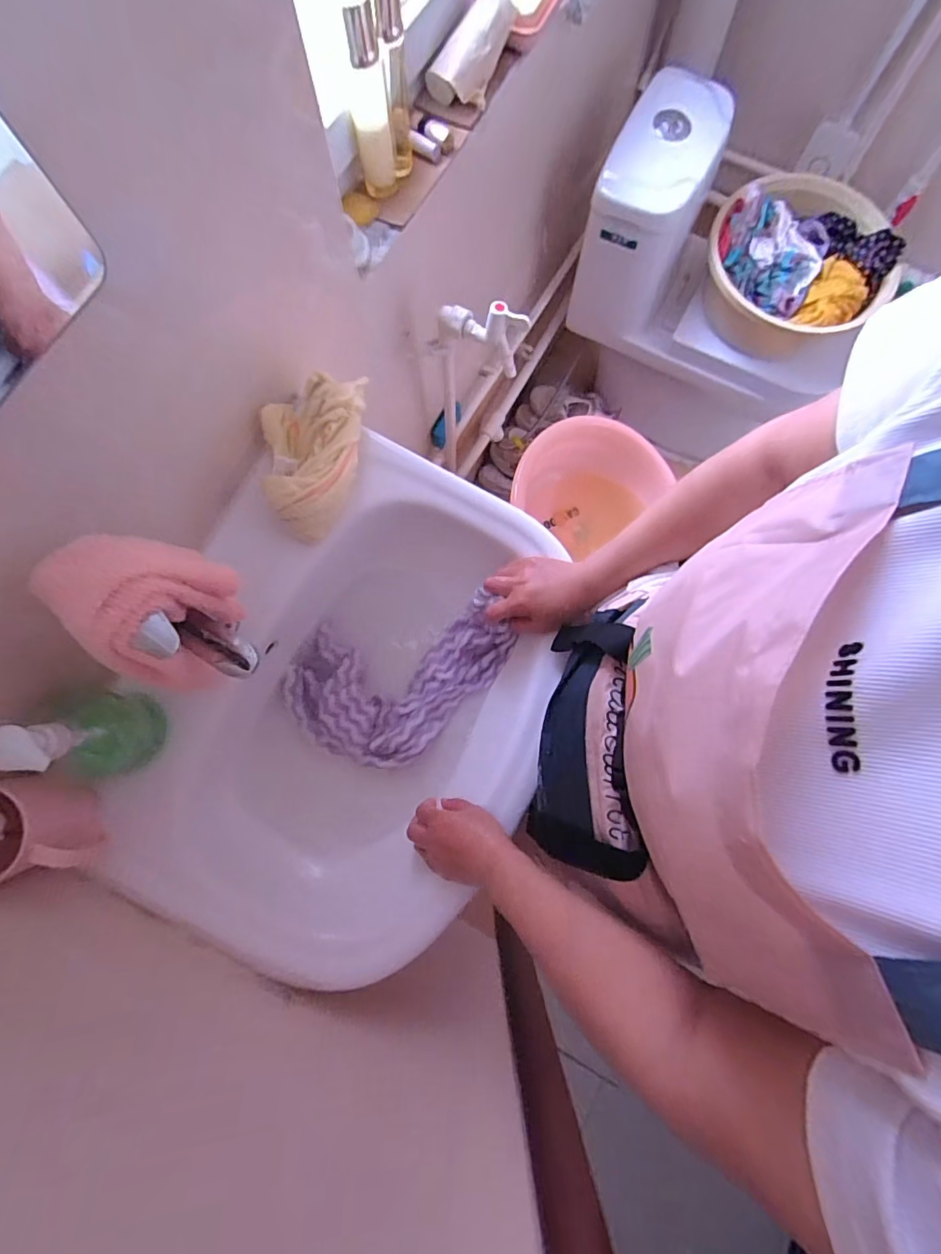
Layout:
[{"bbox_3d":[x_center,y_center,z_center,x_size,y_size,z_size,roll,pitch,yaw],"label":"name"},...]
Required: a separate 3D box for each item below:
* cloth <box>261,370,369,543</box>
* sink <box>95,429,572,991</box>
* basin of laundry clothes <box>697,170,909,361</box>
[{"bbox_3d":[-0.174,-0.187,0.544,0.109,0.065,0.171,0,77,1],"label":"cloth"},{"bbox_3d":[-0.117,0.084,0.578,0.384,0.162,0.557,10,77,3],"label":"sink"},{"bbox_3d":[0.659,-0.718,1.016,0.362,0.178,0.290,21,78,6],"label":"basin of laundry clothes"}]

